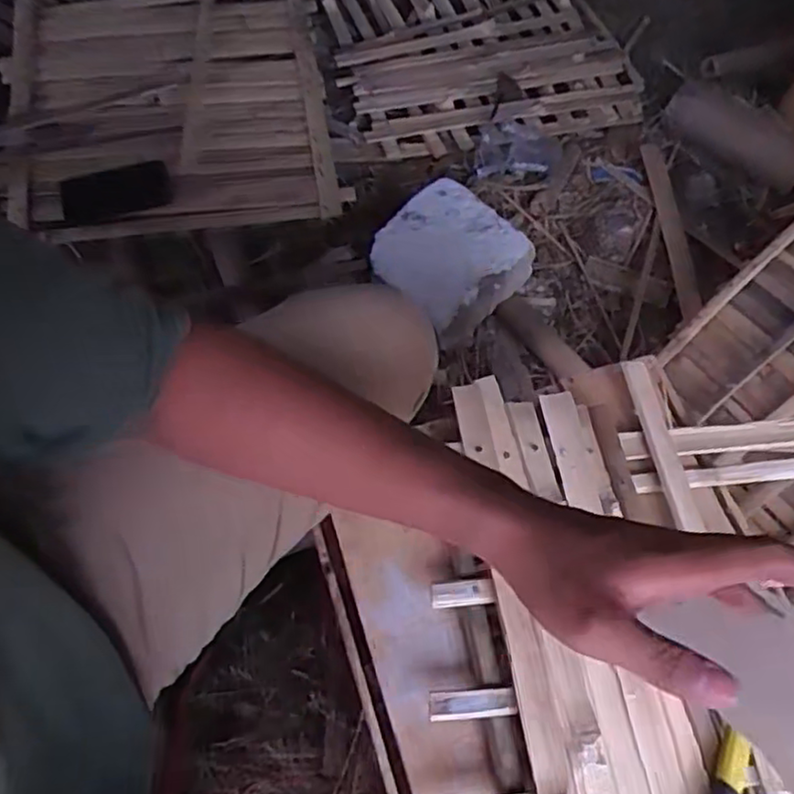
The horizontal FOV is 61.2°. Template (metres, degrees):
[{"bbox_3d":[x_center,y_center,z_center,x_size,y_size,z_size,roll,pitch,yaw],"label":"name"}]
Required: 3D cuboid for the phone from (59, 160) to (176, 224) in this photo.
[{"bbox_3d":[-0.393,-0.284,0.940,0.150,0.016,0.063,-11,100,6],"label":"phone"}]

